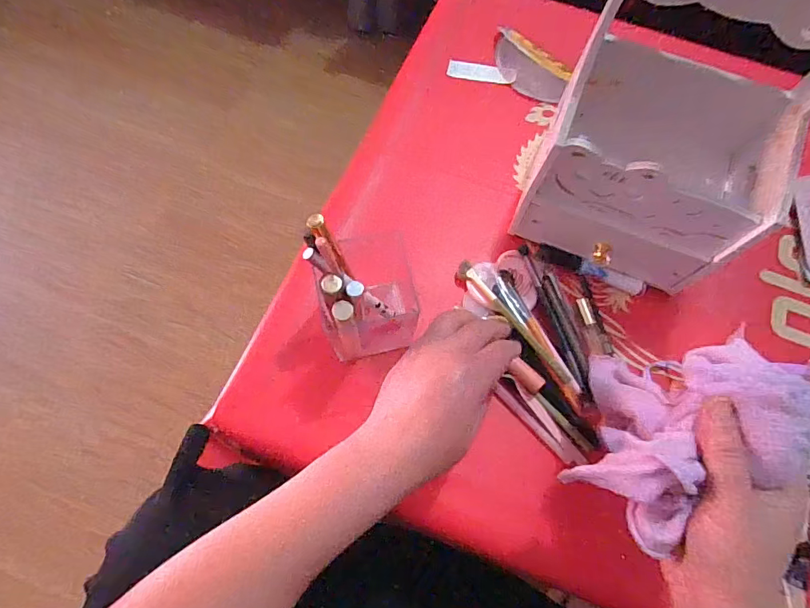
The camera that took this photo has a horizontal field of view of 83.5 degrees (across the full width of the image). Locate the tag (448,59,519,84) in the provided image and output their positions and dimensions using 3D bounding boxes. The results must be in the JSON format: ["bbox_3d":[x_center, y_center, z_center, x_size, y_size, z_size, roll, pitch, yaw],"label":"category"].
[{"bbox_3d":[0.093,-0.282,0.550,0.081,0.008,0.021,8,87,0],"label":"tag"}]

